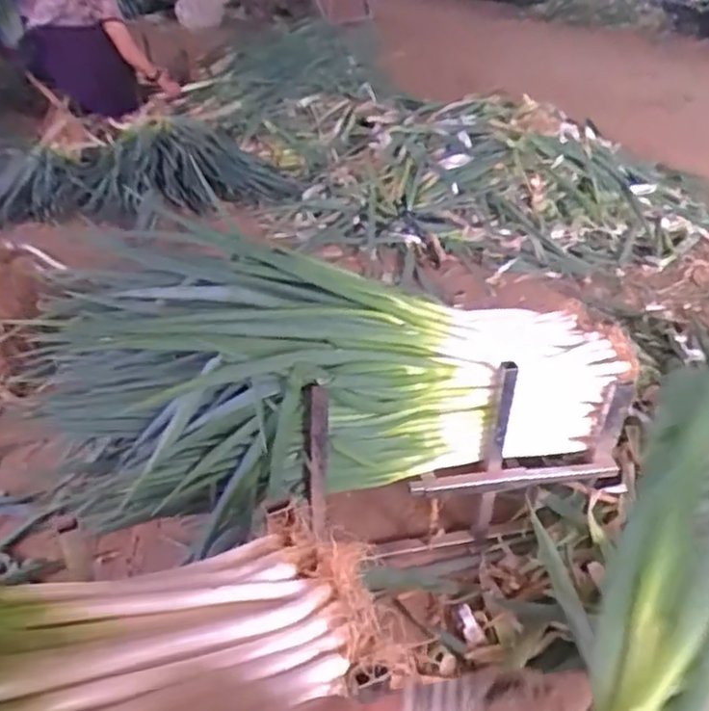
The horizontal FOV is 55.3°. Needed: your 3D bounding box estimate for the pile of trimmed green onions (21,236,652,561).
[{"bbox_3d":[-0.007,0.062,1.147,0.922,0.397,0.240,1,31,-25],"label":"pile of trimmed green onions"}]

